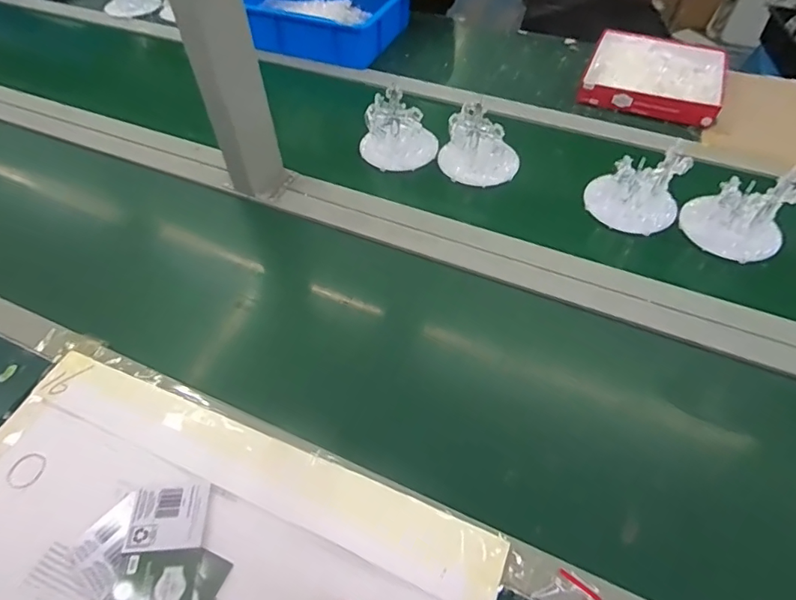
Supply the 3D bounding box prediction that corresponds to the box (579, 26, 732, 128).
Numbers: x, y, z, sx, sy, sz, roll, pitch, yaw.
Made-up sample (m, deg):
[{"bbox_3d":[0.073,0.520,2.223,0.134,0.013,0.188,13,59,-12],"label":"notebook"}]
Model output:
[{"bbox_3d":[0.496,-0.438,0.940,0.239,0.045,0.260,19,54,15],"label":"box"}]

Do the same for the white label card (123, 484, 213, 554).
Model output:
[{"bbox_3d":[-0.219,0.208,0.469,0.068,0.007,0.059,-4,51,-3],"label":"white label card"}]

